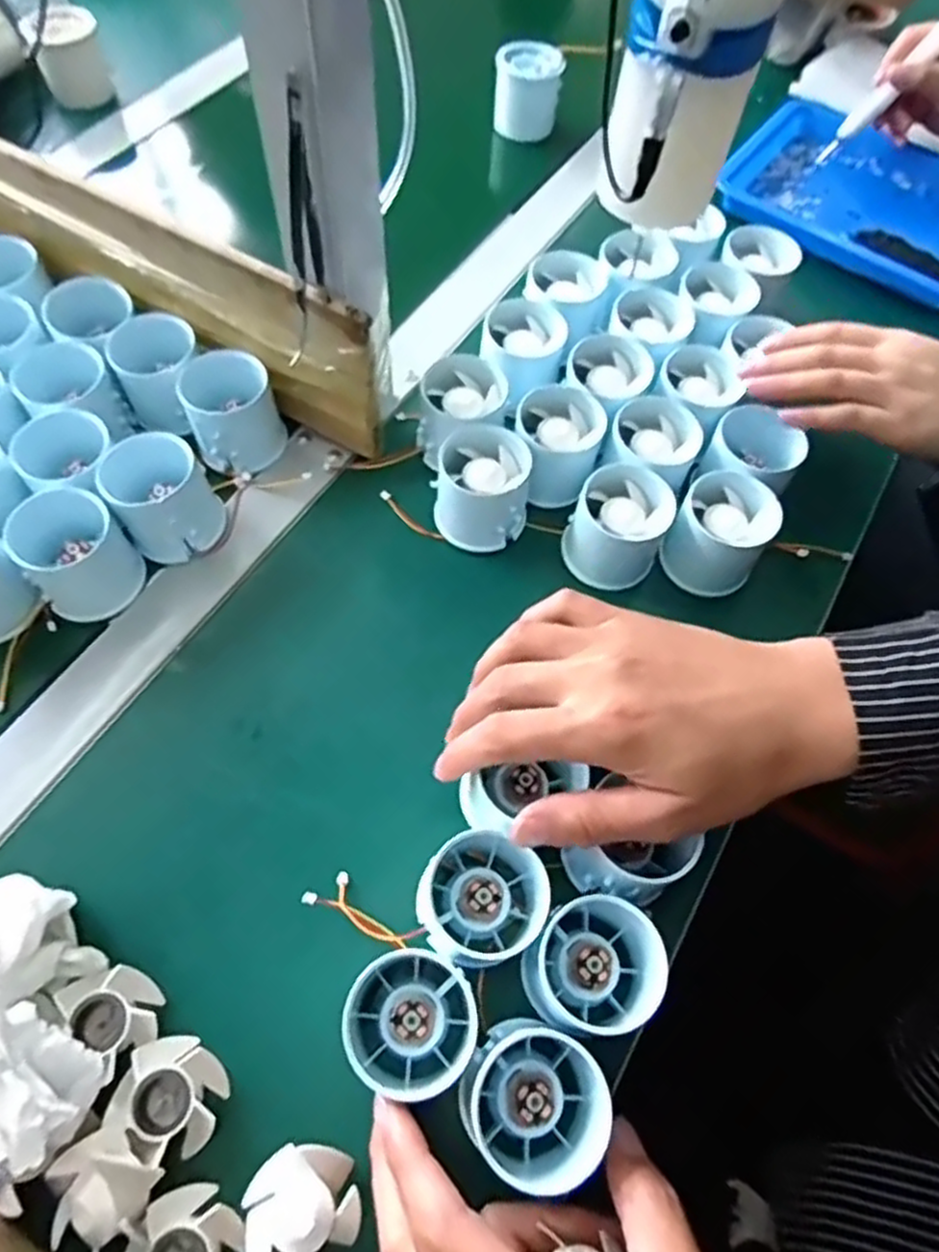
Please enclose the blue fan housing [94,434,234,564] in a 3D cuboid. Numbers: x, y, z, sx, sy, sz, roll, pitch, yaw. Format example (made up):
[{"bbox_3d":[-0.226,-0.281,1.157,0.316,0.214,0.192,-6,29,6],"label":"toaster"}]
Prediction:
[{"bbox_3d":[-0.169,-0.071,0.414,0.053,0.048,0.048,-26,67,-15],"label":"blue fan housing"}]

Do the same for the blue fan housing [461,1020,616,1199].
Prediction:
[{"bbox_3d":[0.025,0.189,0.298,0.051,0.054,0.053,1,63,-2],"label":"blue fan housing"}]

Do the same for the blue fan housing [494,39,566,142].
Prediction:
[{"bbox_3d":[0.050,-0.456,0.633,0.055,0.054,0.044,5,63,0],"label":"blue fan housing"}]

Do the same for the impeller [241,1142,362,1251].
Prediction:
[{"bbox_3d":[-0.065,0.229,0.290,0.043,0.016,0.043,1,63,-2],"label":"impeller"}]

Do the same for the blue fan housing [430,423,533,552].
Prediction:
[{"bbox_3d":[0.008,-0.079,0.431,0.051,0.047,0.052,9,63,2],"label":"blue fan housing"}]

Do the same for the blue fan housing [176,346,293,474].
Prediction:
[{"bbox_3d":[-0.143,-0.131,0.454,0.055,0.044,0.061,-17,65,-11],"label":"blue fan housing"}]

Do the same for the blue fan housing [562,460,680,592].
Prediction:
[{"bbox_3d":[0.084,-0.055,0.419,0.051,0.042,0.057,28,65,11],"label":"blue fan housing"}]

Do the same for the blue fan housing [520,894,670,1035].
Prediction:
[{"bbox_3d":[0.054,0.146,0.321,0.058,0.049,0.051,-26,67,-15],"label":"blue fan housing"}]

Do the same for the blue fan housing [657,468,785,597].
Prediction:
[{"bbox_3d":[0.141,-0.052,0.421,0.051,0.045,0.054,1,63,-2],"label":"blue fan housing"}]

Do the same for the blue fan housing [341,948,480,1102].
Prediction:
[{"bbox_3d":[-0.025,0.164,0.312,0.056,0.054,0.052,1,63,-2],"label":"blue fan housing"}]

